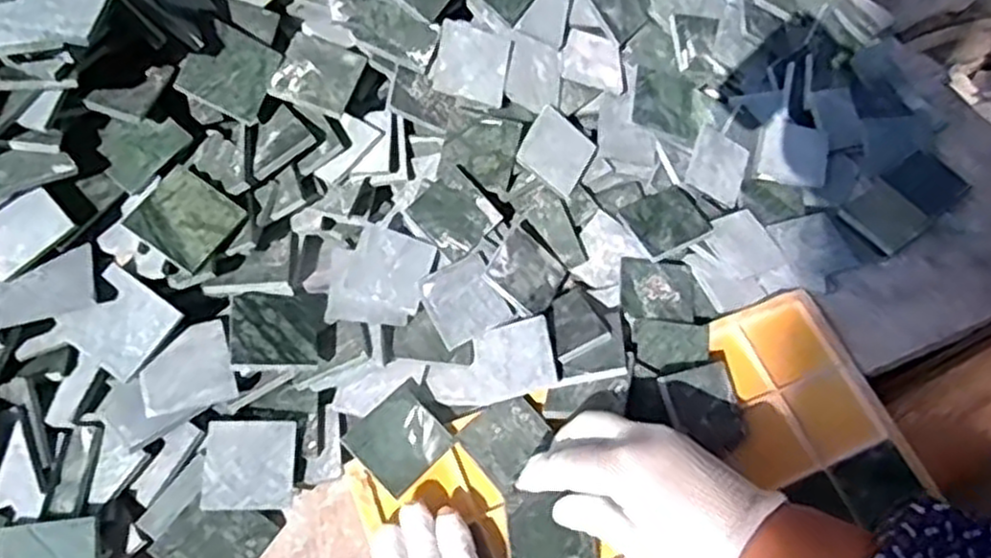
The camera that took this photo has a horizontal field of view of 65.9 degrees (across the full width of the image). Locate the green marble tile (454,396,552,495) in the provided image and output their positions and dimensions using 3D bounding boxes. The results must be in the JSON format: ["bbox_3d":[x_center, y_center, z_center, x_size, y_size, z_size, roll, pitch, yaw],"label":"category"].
[{"bbox_3d":[0.007,0.097,0.468,0.048,0.004,0.045,-39,69,-16],"label":"green marble tile"}]

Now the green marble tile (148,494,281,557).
[{"bbox_3d":[-0.158,0.148,0.433,0.050,0.004,0.049,42,66,-8],"label":"green marble tile"}]

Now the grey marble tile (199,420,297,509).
[{"bbox_3d":[-0.143,0.108,0.446,0.051,0.005,0.049,2,69,-10],"label":"grey marble tile"}]

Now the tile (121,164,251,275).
[{"bbox_3d":[-0.186,-0.037,0.457,0.056,0.007,0.050,36,68,-2],"label":"tile"}]

